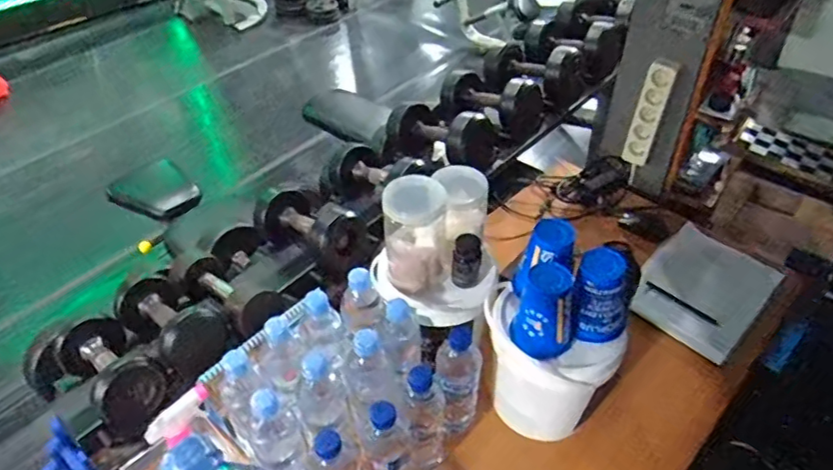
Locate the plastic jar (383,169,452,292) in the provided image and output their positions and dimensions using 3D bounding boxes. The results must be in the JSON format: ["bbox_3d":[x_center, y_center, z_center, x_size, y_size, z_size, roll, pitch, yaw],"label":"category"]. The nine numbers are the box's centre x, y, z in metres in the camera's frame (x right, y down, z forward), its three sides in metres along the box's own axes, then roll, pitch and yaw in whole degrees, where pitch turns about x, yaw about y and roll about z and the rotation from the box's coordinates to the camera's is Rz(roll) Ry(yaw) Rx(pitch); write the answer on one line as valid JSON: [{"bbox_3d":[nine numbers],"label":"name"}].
[{"bbox_3d":[-0.001,-0.001,0.865,0.085,0.169,0.078,-1,42,0],"label":"plastic jar"}]

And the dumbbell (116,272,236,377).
[{"bbox_3d":[-0.432,0.145,0.999,0.276,0.092,0.112,28,49,35],"label":"dumbbell"}]

